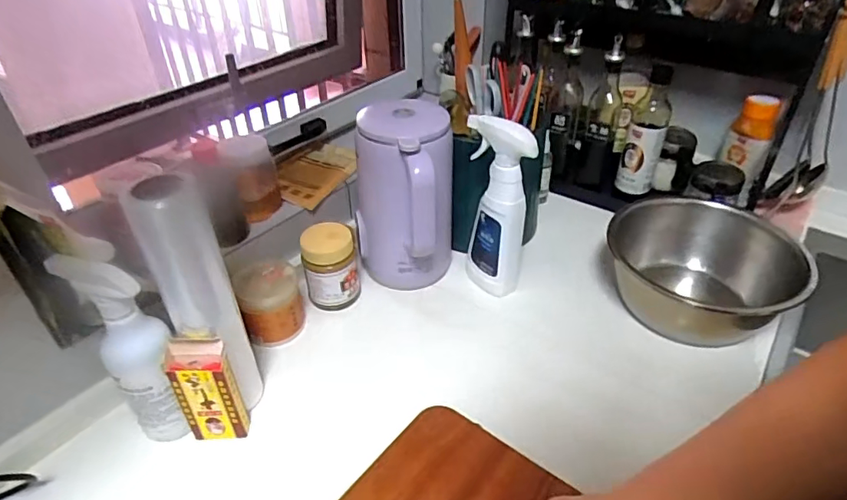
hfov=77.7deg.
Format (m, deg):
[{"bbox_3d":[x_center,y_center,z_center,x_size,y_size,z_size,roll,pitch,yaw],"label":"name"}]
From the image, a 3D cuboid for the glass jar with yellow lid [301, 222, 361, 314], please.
[{"bbox_3d":[-0.132,0.023,0.761,0.081,0.109,0.068,-12,39,-15],"label":"glass jar with yellow lid"}]

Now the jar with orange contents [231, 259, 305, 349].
[{"bbox_3d":[-0.208,0.066,0.712,0.078,0.102,0.082,-1,37,0],"label":"jar with orange contents"}]

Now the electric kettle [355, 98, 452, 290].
[{"bbox_3d":[-0.028,-0.062,0.747,0.133,0.261,0.129,-2,37,-2],"label":"electric kettle"}]

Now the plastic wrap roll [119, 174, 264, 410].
[{"bbox_3d":[-0.231,0.060,0.554,0.066,0.281,0.059,-10,38,-11],"label":"plastic wrap roll"}]

